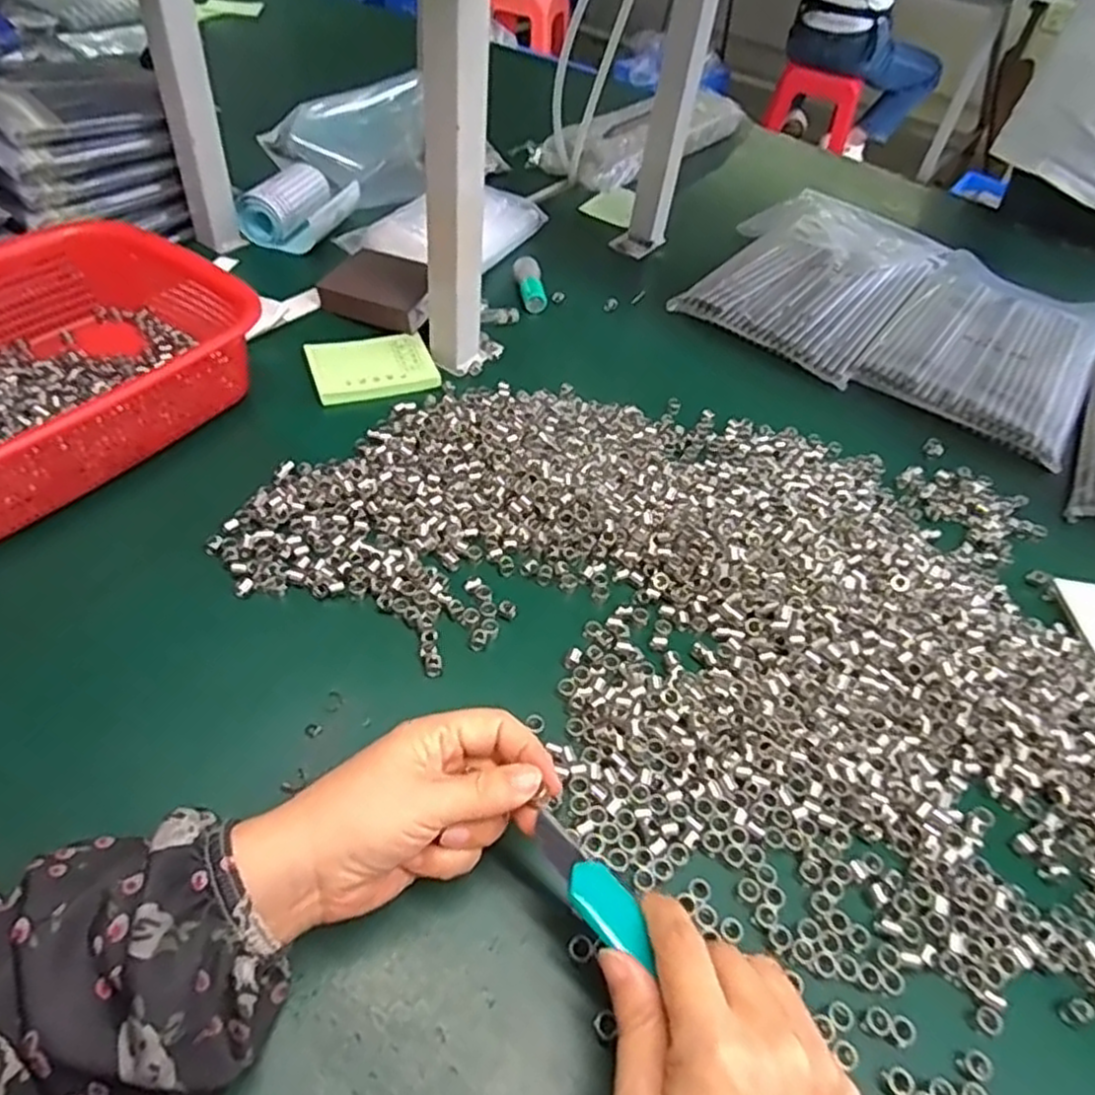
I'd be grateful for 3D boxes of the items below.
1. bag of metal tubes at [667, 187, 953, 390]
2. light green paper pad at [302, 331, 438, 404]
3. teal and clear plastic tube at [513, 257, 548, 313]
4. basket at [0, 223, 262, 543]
[{"bbox_3d":[0.281,-0.295,0.773,0.201,0.028,0.310,31,51,21],"label":"bag of metal tubes"},{"bbox_3d":[-0.141,-0.146,0.593,0.096,0.011,0.072,-13,50,-18],"label":"light green paper pad"},{"bbox_3d":[-0.016,-0.252,0.697,0.026,0.018,0.061,-5,60,-11],"label":"teal and clear plastic tube"},{"bbox_3d":[-0.339,-0.119,0.499,0.200,0.075,0.289,29,50,19],"label":"basket"}]

